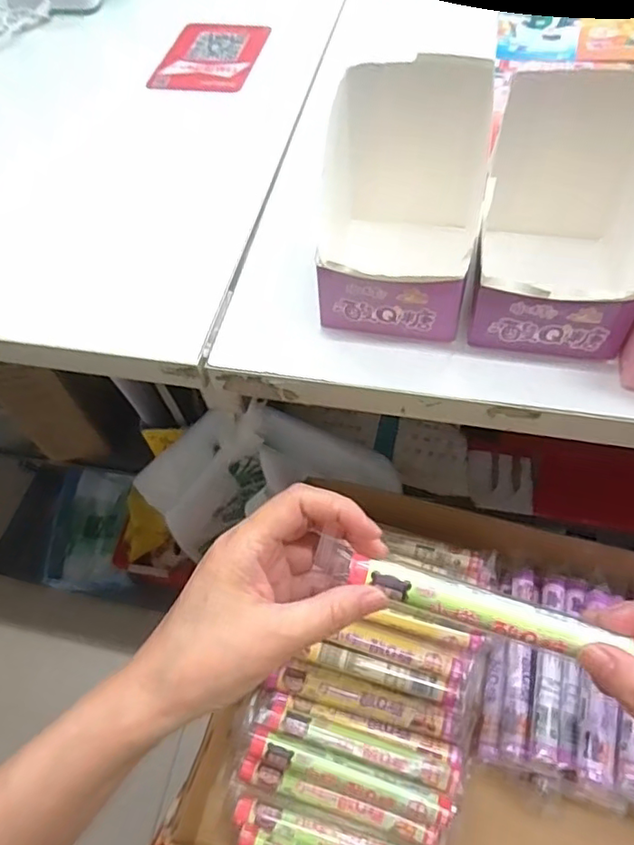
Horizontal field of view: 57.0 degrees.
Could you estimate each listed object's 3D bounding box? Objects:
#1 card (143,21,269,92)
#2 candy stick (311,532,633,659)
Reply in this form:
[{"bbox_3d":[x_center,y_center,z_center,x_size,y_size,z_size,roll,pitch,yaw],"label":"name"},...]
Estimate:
[{"bbox_3d":[-0.096,-0.336,0.533,0.088,0.007,0.107,11,59,11],"label":"card"},{"bbox_3d":[0.076,0.089,0.278,0.160,0.018,0.019,13,60,15],"label":"candy stick"}]

